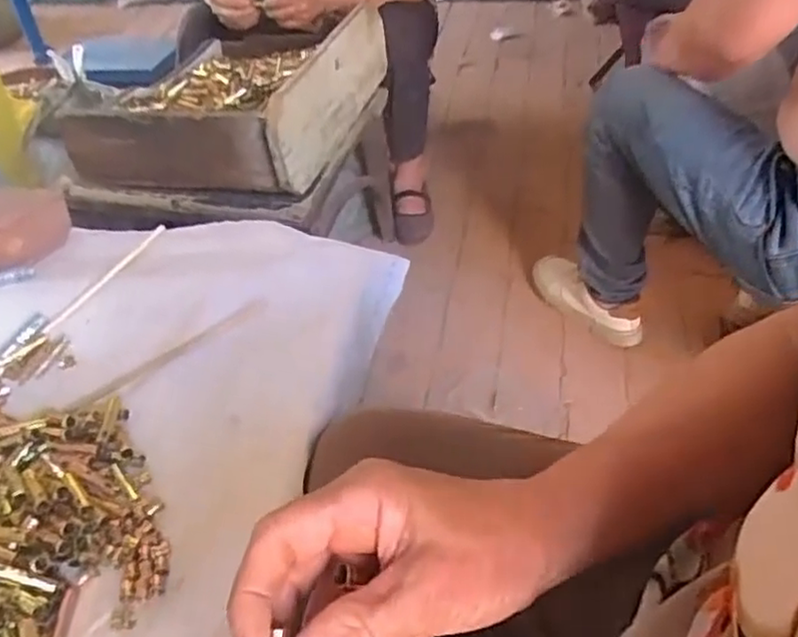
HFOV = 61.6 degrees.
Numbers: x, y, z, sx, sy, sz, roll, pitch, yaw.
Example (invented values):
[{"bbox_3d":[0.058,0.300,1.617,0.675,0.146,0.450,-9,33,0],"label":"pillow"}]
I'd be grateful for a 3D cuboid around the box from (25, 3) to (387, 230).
[{"bbox_3d":[-0.277,-0.365,1.145,0.391,0.203,0.463,7,43,12],"label":"box"}]

